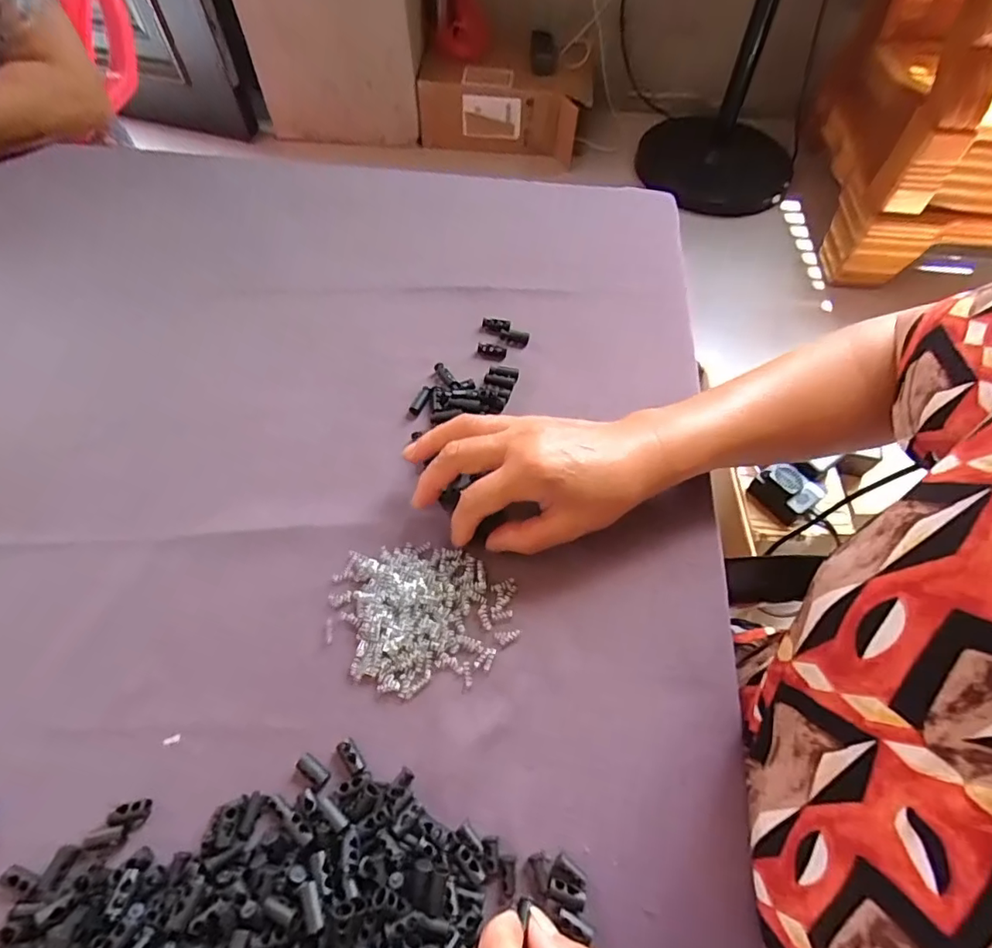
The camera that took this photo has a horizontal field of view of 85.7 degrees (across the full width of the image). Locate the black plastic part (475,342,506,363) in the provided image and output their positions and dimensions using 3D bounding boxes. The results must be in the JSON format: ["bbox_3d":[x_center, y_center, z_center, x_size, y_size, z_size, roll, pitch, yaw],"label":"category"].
[{"bbox_3d":[-0.004,-0.102,0.446,0.024,0.004,0.016,16,61,8],"label":"black plastic part"}]

